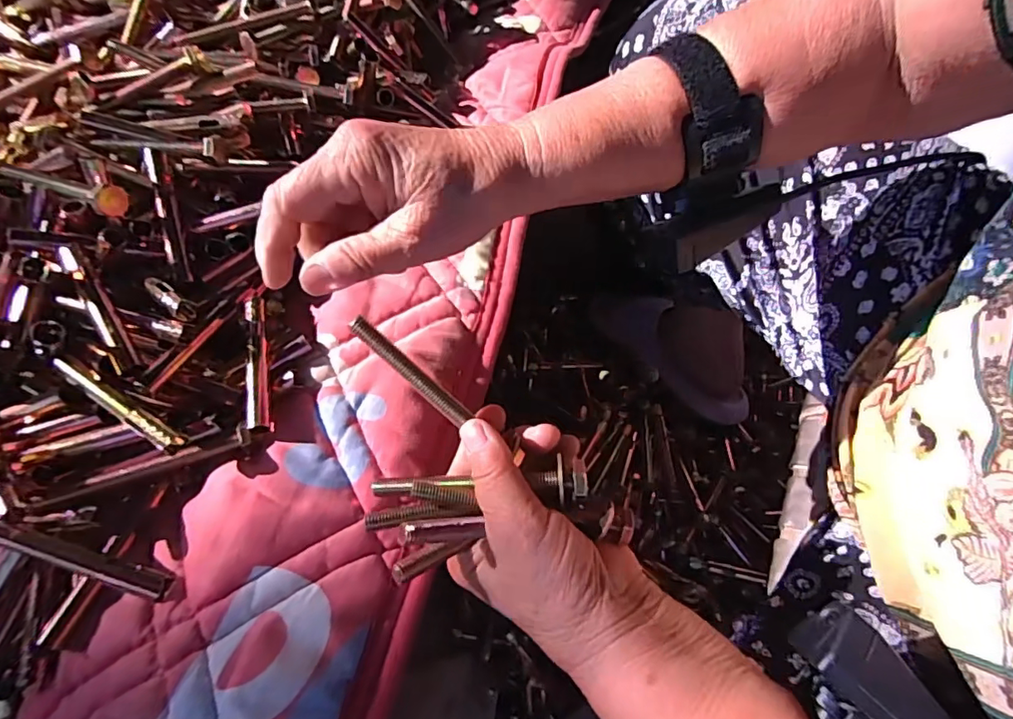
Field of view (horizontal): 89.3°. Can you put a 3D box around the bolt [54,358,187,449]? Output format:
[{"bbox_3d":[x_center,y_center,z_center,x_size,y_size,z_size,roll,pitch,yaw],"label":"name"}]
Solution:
[{"bbox_3d":[-0.199,0.022,0.259,0.082,0.009,0.010,26,66,16],"label":"bolt"}]

